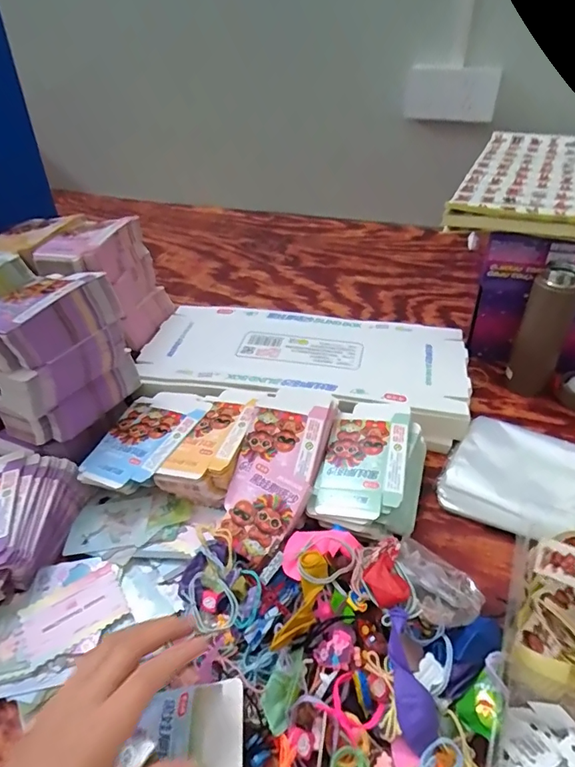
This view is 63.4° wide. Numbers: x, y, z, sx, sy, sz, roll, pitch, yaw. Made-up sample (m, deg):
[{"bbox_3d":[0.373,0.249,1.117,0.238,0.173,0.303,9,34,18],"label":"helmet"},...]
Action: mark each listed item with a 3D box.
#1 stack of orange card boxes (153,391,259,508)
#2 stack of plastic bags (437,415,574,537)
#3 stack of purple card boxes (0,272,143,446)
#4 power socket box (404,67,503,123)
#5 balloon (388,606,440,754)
[{"bbox_3d":[-0.084,0.069,0.550,0.078,0.047,0.150,12,43,17],"label":"stack of orange card boxes"},{"bbox_3d":[0.305,0.118,0.500,0.246,0.044,0.164,24,47,28],"label":"stack of plastic bags"},{"bbox_3d":[-0.271,-0.032,0.549,0.090,0.157,0.156,23,47,27],"label":"stack of purple card boxes"},{"bbox_3d":[0.335,-0.591,0.958,0.177,0.098,0.047,5,41,9],"label":"power socket box"},{"bbox_3d":[0.093,0.224,0.355,0.031,0.015,0.092,-8,63,-6],"label":"balloon"}]

